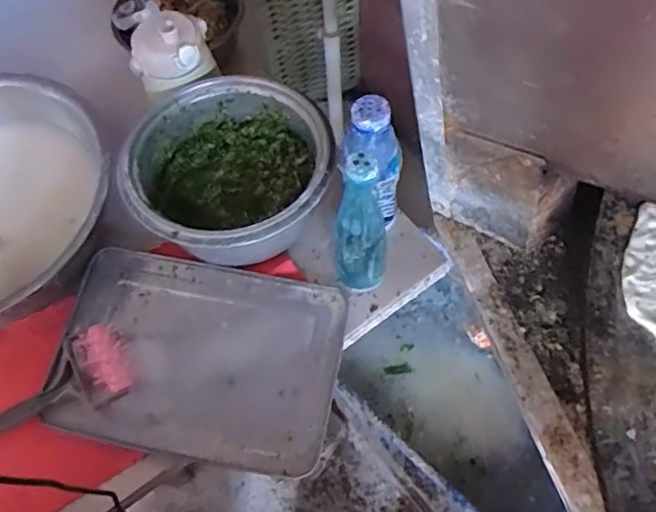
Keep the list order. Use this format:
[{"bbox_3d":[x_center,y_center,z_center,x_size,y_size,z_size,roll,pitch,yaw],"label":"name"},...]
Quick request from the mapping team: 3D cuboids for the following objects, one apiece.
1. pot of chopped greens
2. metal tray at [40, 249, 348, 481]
[{"bbox_3d":[-0.121,-0.099,0.711,0.242,0.106,0.243,-2,62,3],"label":"pot of chopped greens"},{"bbox_3d":[-0.160,0.123,0.675,0.341,0.034,0.234,7,62,7],"label":"metal tray"}]

